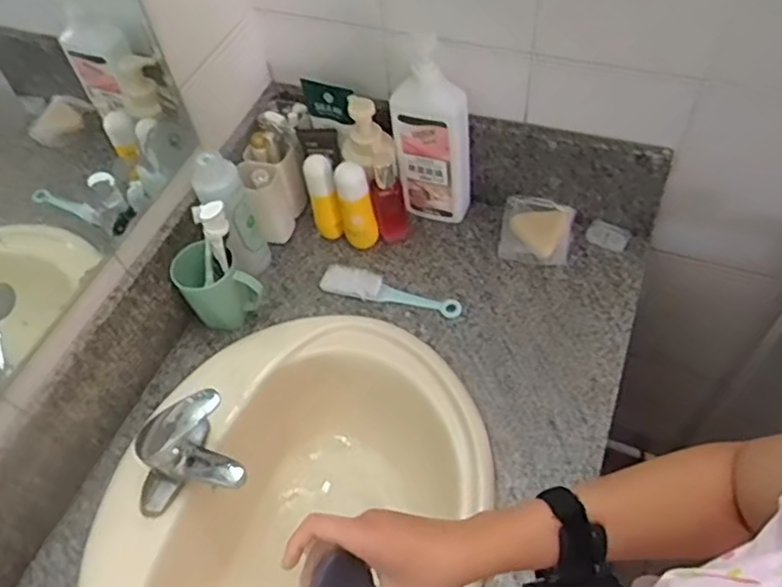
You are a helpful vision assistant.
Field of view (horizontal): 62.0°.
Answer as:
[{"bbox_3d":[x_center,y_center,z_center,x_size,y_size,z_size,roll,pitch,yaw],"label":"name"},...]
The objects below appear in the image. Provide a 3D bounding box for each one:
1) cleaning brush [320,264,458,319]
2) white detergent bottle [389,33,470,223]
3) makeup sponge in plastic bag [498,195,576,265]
[{"bbox_3d":[-0.003,-0.003,0.925,0.207,0.020,0.049,17,58,17],"label":"cleaning brush"},{"bbox_3d":[0.059,-0.222,0.916,0.106,0.264,0.071,9,56,12],"label":"white detergent bottle"},{"bbox_3d":[0.215,-0.093,0.960,0.100,0.036,0.099,8,56,12],"label":"makeup sponge in plastic bag"}]

